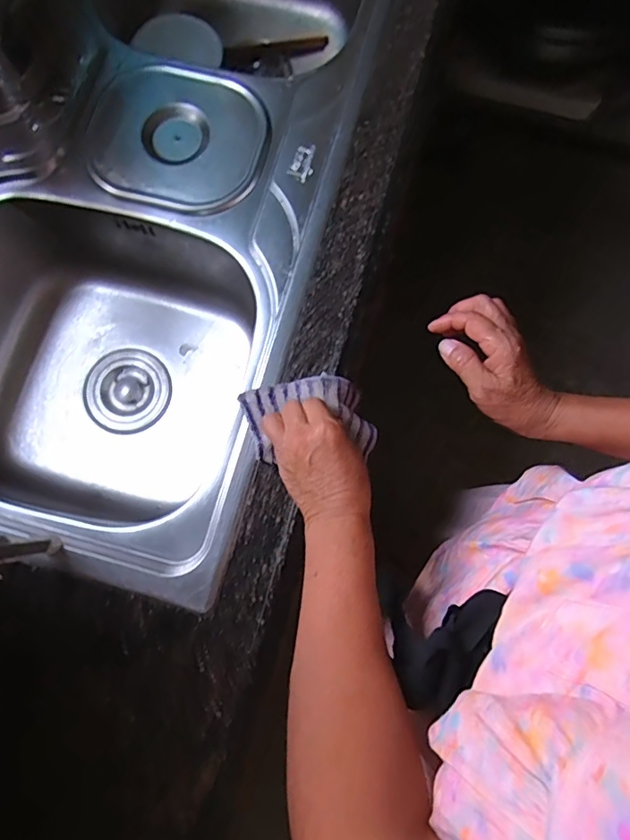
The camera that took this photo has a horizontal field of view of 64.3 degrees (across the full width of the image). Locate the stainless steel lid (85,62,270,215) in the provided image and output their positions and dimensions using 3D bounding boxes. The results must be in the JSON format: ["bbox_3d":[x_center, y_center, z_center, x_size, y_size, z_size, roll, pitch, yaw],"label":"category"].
[{"bbox_3d":[-0.148,-0.309,0.544,0.190,0.016,0.164,14,79,2],"label":"stainless steel lid"}]

